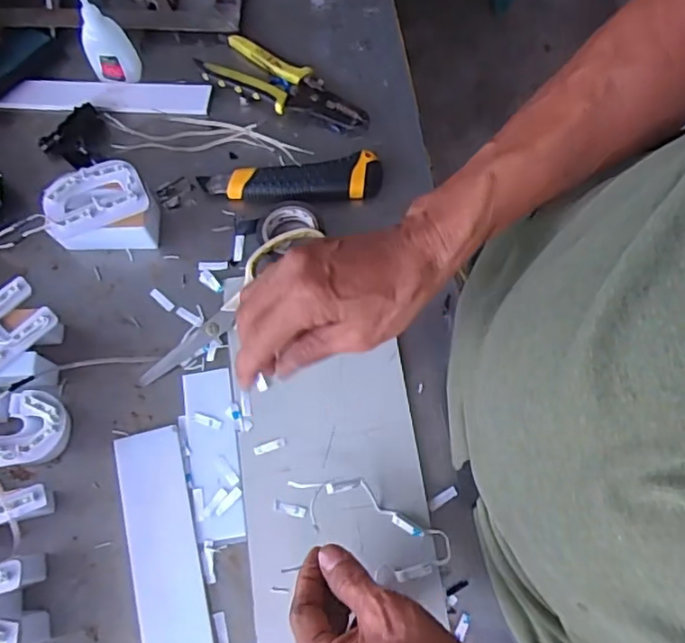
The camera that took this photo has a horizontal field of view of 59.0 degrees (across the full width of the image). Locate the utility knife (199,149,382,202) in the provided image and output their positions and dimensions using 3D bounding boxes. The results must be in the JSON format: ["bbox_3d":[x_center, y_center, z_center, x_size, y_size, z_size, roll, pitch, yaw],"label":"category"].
[{"bbox_3d":[-0.045,-0.125,0.544,0.159,0.019,0.040,-9,73,-1],"label":"utility knife"}]

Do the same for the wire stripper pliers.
[{"bbox_3d":[-0.051,-0.226,0.575,0.160,0.020,0.058,26,75,9],"label":"wire stripper pliers"}]

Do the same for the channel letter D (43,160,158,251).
[{"bbox_3d":[-0.205,-0.096,0.523,0.083,0.048,0.059,-8,73,-1],"label":"channel letter D"}]

